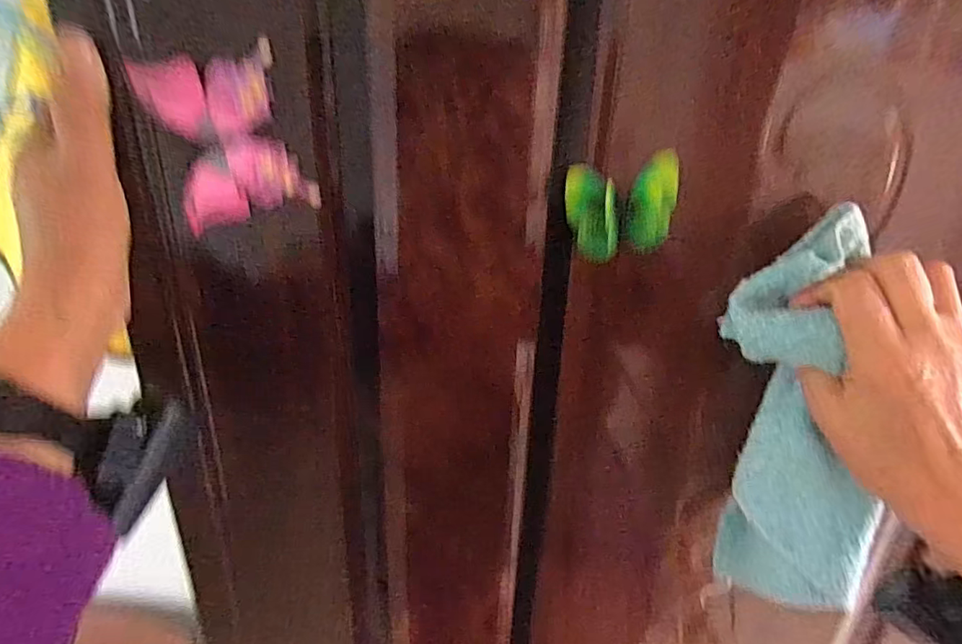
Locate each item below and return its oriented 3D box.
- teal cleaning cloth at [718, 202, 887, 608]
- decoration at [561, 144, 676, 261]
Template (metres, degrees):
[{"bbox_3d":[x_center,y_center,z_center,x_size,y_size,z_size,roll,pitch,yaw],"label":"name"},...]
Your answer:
[{"bbox_3d":[0.181,0.065,0.309,0.036,0.235,0.079,-19,19,-41],"label":"teal cleaning cloth"},{"bbox_3d":[0.074,-0.060,0.278,0.058,0.054,0.015,0,24,-7],"label":"decoration"}]

